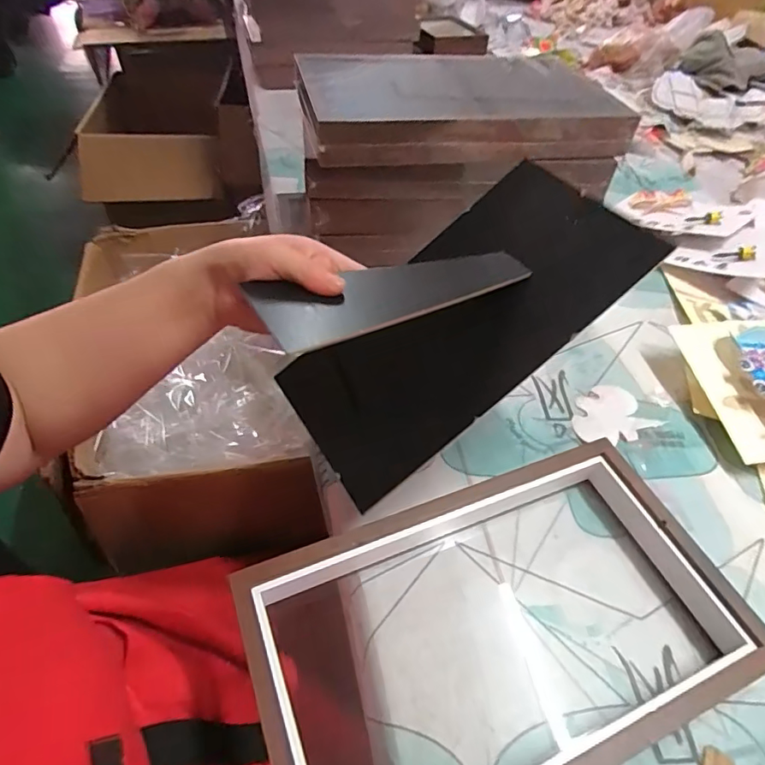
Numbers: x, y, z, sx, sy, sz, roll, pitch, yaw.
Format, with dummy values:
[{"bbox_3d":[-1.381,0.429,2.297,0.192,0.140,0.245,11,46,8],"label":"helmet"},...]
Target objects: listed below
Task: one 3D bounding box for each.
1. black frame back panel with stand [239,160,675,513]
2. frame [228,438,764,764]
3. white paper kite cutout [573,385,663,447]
[{"bbox_3d":[0.047,-0.070,0.389,0.313,0.140,0.177,-44,61,-6],"label":"black frame back panel with stand"},{"bbox_3d":[0.084,0.183,0.378,0.343,0.056,0.198,-16,52,-16],"label":"frame"},{"bbox_3d":[0.243,0.035,0.546,0.091,0.004,0.070,-15,51,-17],"label":"white paper kite cutout"}]

